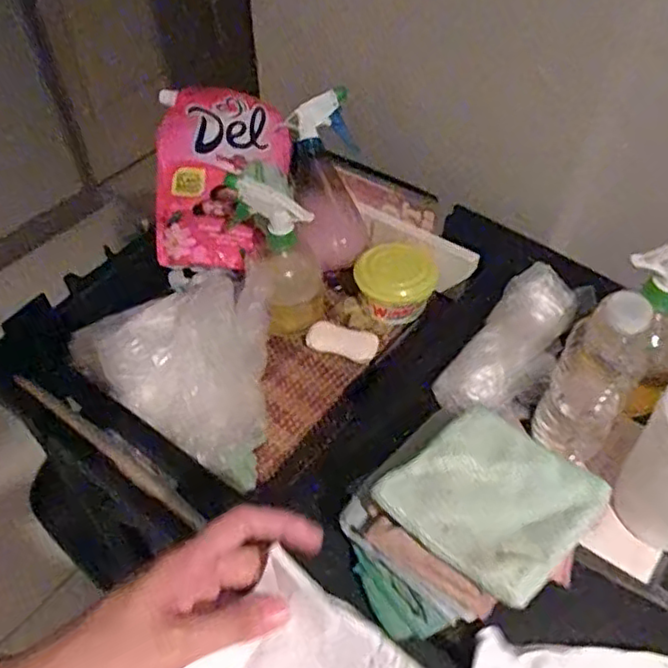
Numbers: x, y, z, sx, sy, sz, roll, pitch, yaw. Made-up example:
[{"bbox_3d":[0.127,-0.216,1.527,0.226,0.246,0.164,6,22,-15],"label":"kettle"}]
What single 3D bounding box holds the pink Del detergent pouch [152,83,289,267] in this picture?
[{"bbox_3d":[-0.137,-0.198,0.829,0.161,0.051,0.250,2,76,-14],"label":"pink Del detergent pouch"}]

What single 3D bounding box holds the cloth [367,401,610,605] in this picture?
[{"bbox_3d":[0.106,0.109,0.444,0.117,0.025,0.116,-37,58,-27],"label":"cloth"}]

